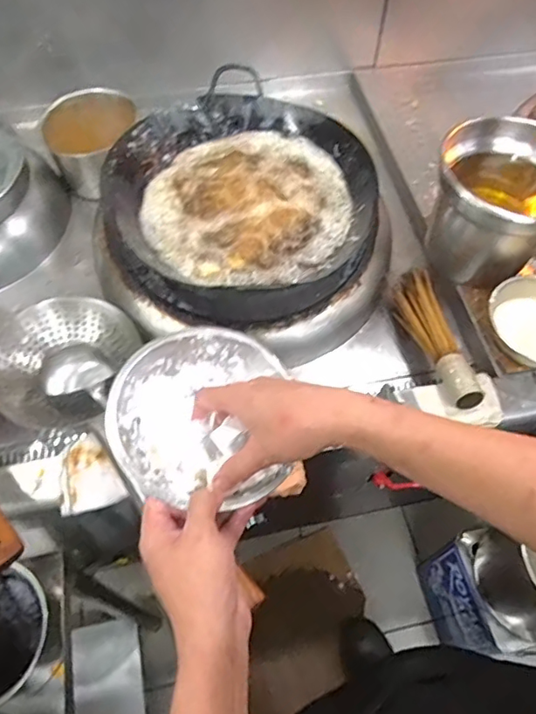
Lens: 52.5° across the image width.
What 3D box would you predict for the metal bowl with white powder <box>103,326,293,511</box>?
[{"bbox_3d":[-0.063,0.055,0.501,0.153,0.050,0.168,0,58,-1],"label":"metal bowl with white powder"}]

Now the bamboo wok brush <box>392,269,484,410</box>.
[{"bbox_3d":[0.267,-0.036,0.871,0.059,0.047,0.263,-9,59,-7],"label":"bamboo wok brush"}]

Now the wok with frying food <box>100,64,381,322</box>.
[{"bbox_3d":[-0.035,-0.266,0.914,0.413,0.115,0.421,20,60,11],"label":"wok with frying food"}]

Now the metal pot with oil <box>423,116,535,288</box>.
[{"bbox_3d":[0.384,-0.245,0.900,0.220,0.207,0.202,0,58,-1],"label":"metal pot with oil"}]

